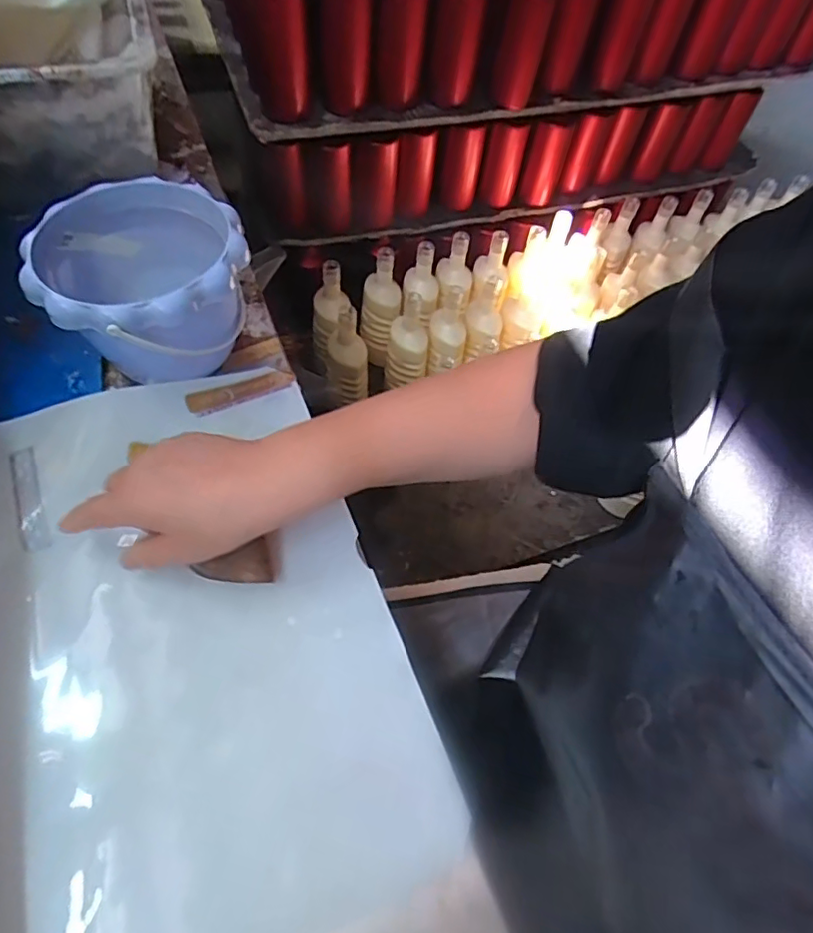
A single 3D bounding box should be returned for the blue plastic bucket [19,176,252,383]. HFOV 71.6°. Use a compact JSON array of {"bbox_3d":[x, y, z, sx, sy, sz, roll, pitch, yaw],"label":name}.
[{"bbox_3d":[-0.201,-0.136,0.453,0.147,0.105,0.139,3,56,-5],"label":"blue plastic bucket"}]

